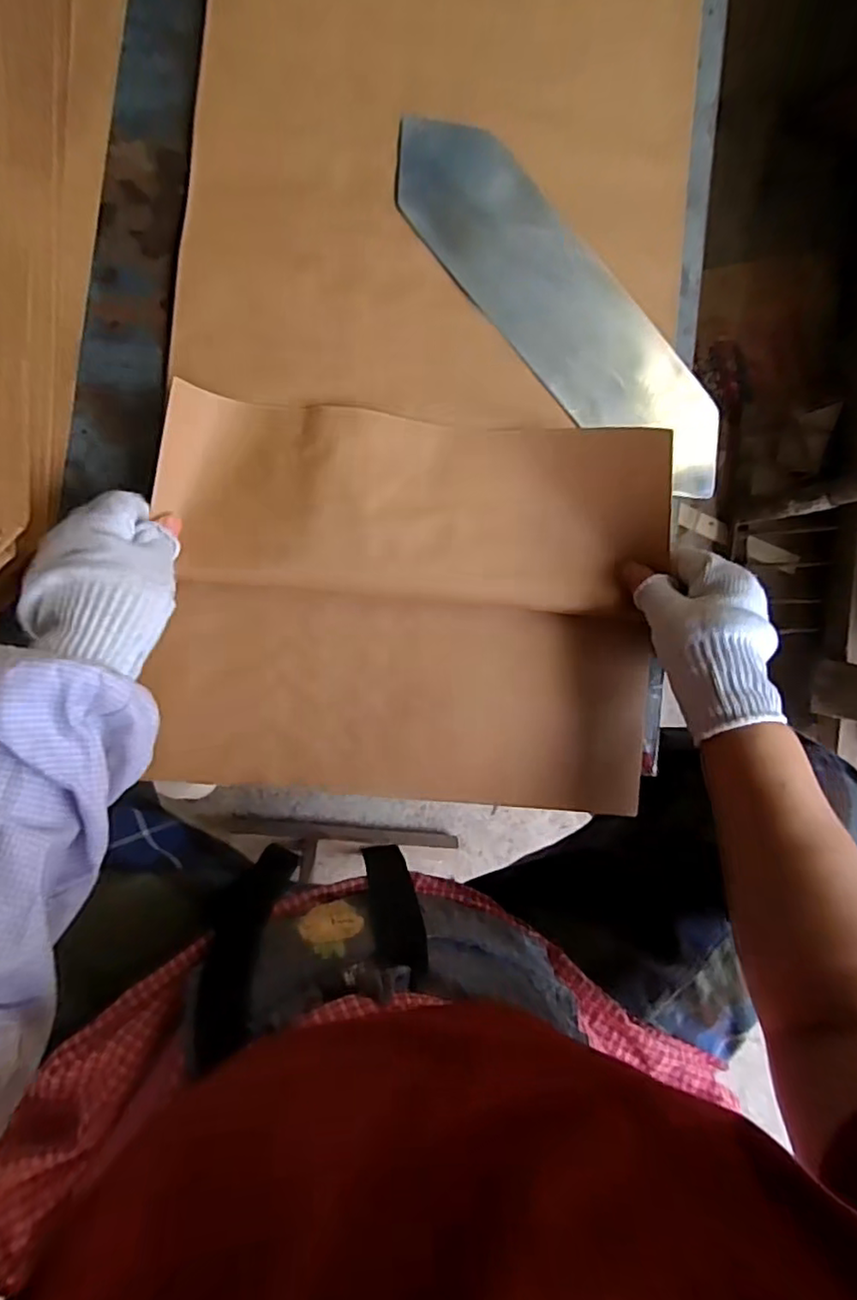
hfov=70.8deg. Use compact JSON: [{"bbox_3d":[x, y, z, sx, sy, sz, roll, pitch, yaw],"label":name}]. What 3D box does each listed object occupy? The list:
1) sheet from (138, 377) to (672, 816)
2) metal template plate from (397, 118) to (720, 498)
[{"bbox_3d":[-0.005,-0.029,0.411,0.335,0.060,0.260,5,86,-7],"label":"sheet"},{"bbox_3d":[0.100,-0.247,0.441,0.087,0.010,0.326,-42,92,-8],"label":"metal template plate"}]

